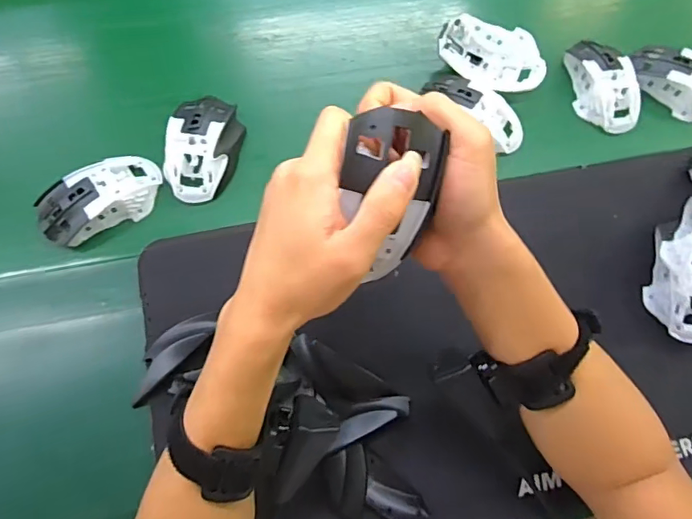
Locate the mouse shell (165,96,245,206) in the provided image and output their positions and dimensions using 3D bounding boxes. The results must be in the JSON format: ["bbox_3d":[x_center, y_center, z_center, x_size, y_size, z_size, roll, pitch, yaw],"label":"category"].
[{"bbox_3d":[-0.139,-0.116,0.491,0.062,0.032,0.116,10,70,1],"label":"mouse shell"}]

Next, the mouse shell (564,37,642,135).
[{"bbox_3d":[0.280,-0.189,0.541,0.057,0.036,0.106,-10,71,-7],"label":"mouse shell"}]

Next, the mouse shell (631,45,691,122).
[{"bbox_3d":[0.366,-0.194,0.548,0.056,0.043,0.115,-43,77,-16],"label":"mouse shell"}]

